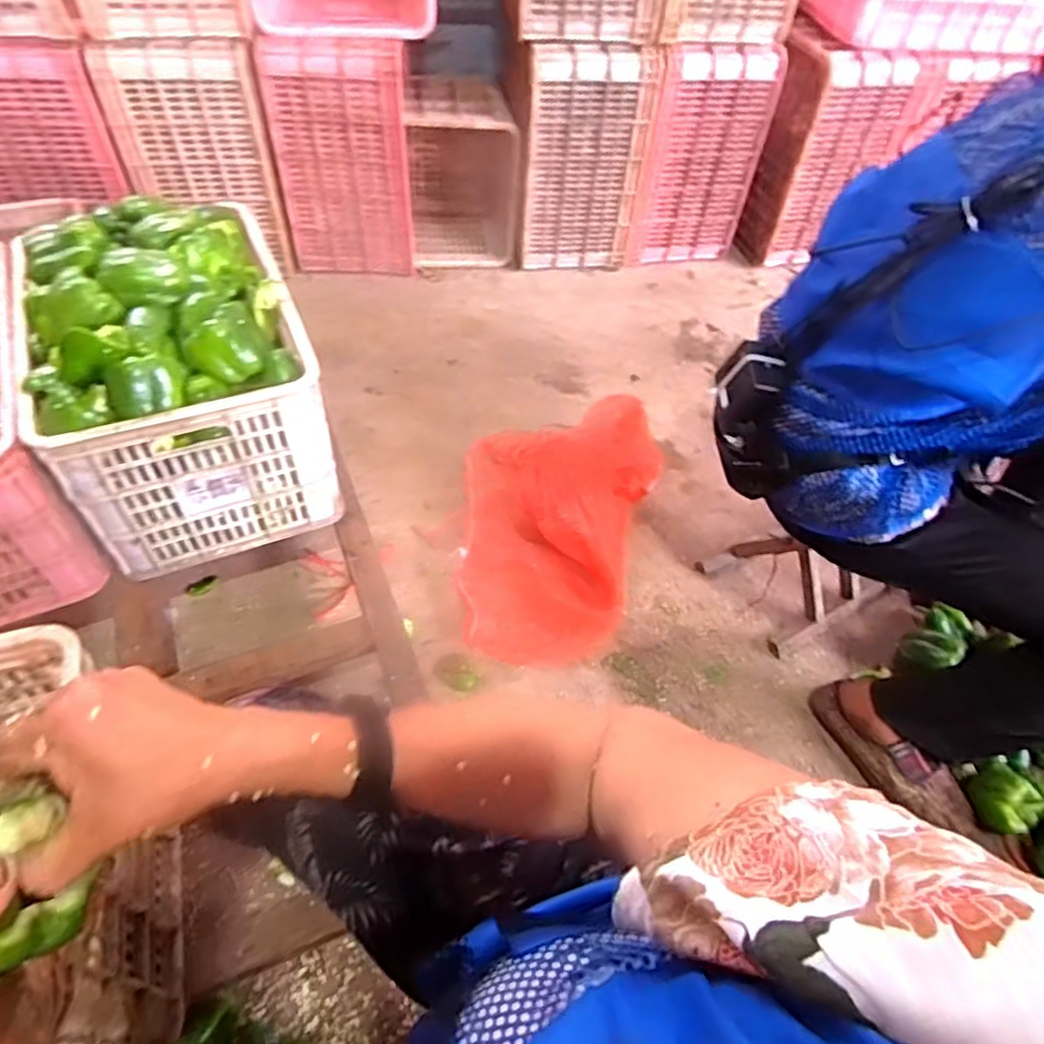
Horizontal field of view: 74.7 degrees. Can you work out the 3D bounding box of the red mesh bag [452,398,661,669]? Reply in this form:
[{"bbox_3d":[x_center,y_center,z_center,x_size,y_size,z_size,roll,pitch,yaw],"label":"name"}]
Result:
[{"bbox_3d":[0.047,-0.016,1.109,0.328,0.140,0.452,11,53,4],"label":"red mesh bag"}]

